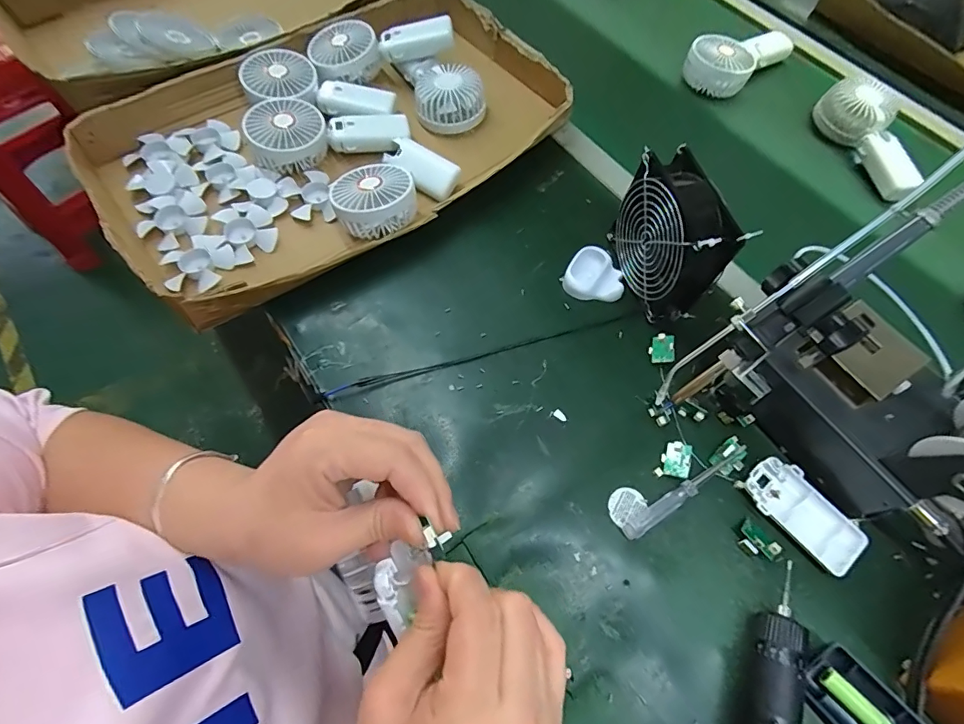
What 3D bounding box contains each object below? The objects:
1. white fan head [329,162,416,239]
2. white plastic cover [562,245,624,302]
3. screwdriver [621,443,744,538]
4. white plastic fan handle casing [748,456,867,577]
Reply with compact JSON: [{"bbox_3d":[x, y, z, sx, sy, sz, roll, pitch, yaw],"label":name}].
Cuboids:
[{"bbox_3d":[-0.114,-0.173,0.498,0.086,0.050,0.081,-5,64,-5],"label":"white fan head"},{"bbox_3d":[0.119,-0.093,0.495,0.061,0.019,0.055,6,64,0],"label":"white plastic cover"},{"bbox_3d":[0.177,0.110,0.400,0.134,0.010,0.014,-29,69,-16],"label":"screwdriver"},{"bbox_3d":[0.269,0.127,0.392,0.050,0.014,0.095,-40,72,-19],"label":"white plastic fan handle casing"}]

